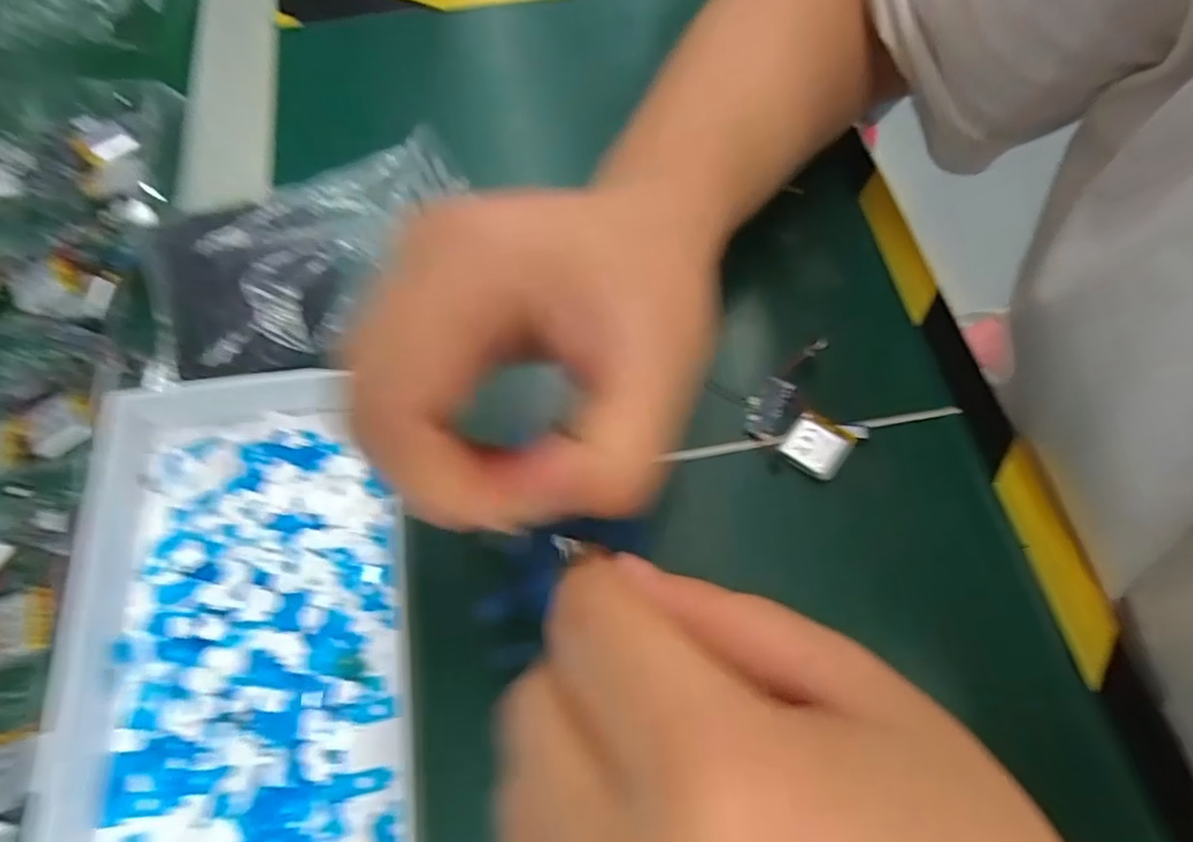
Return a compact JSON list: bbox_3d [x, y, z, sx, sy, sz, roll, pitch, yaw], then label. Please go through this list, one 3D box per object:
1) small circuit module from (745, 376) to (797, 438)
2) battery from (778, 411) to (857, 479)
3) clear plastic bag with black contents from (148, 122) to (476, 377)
[{"bbox_3d":[0.070,-0.006,0.260,0.015,0.004,0.027,31,68,13],"label":"small circuit module"},{"bbox_3d":[0.086,0.009,0.250,0.023,0.005,0.024,35,69,15],"label":"battery"},{"bbox_3d":[-0.117,-0.074,0.278,0.138,0.015,0.090,-28,76,-24],"label":"clear plastic bag with black contents"}]

